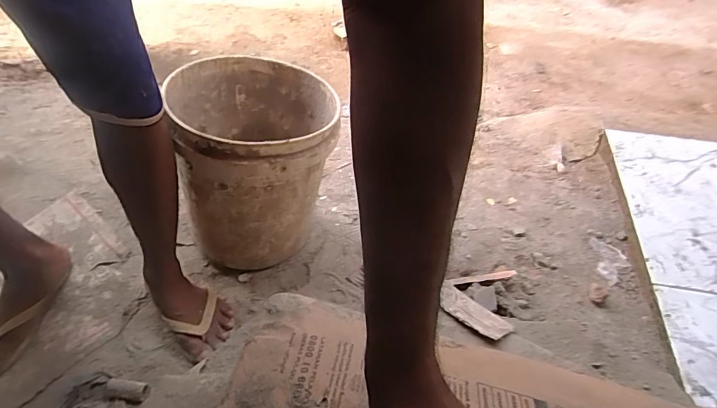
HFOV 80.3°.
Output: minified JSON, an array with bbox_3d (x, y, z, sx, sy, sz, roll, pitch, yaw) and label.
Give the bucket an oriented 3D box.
[{"bbox_3d":[-0.191,-0.087,0.861,0.284,0.337,0.305,1,49,-1],"label":"bucket"}]

